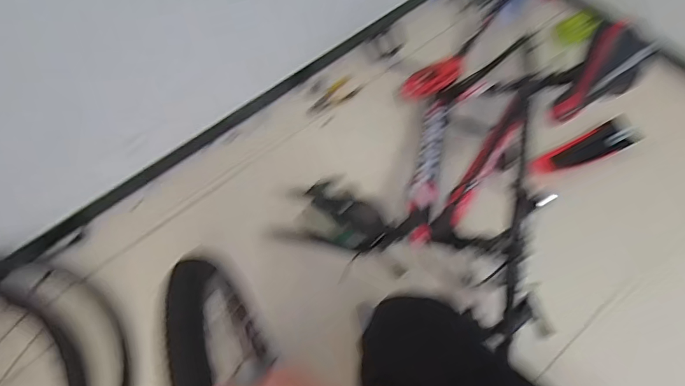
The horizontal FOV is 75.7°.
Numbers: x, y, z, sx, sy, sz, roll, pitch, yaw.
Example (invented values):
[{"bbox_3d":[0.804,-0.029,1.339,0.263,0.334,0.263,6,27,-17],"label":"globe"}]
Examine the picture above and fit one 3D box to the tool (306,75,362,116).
[{"bbox_3d":[-0.028,-0.248,1.124,0.146,0.020,0.063,-29,65,-14],"label":"tool"}]

